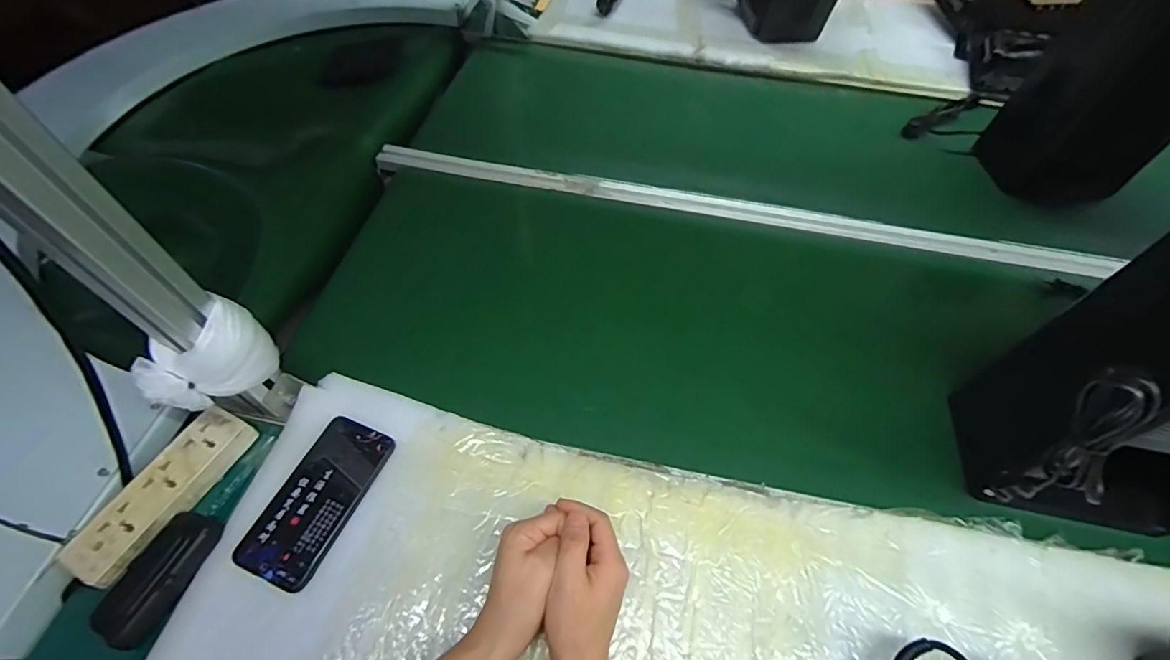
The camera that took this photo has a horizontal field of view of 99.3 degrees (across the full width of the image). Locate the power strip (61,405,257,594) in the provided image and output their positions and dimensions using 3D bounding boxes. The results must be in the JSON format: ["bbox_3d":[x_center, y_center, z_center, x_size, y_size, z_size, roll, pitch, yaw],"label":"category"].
[{"bbox_3d":[-0.407,0.156,0.483,0.056,0.023,0.168,23,58,13],"label":"power strip"}]

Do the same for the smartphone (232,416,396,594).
[{"bbox_3d":[-0.263,0.164,0.489,0.078,0.010,0.154,21,58,12],"label":"smartphone"}]

